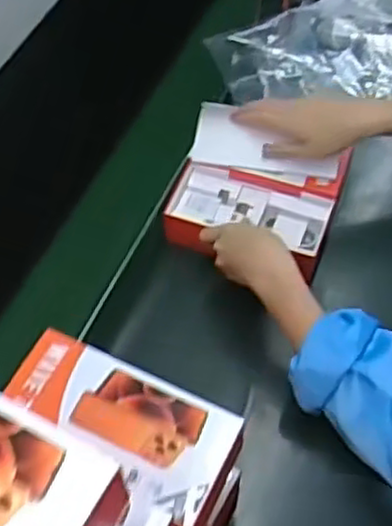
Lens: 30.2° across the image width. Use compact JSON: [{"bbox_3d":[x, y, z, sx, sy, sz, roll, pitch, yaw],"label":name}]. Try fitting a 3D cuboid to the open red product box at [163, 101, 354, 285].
[{"bbox_3d":[0.068,-0.084,0.848,0.191,0.067,0.169,16,57,14],"label":"open red product box"}]

